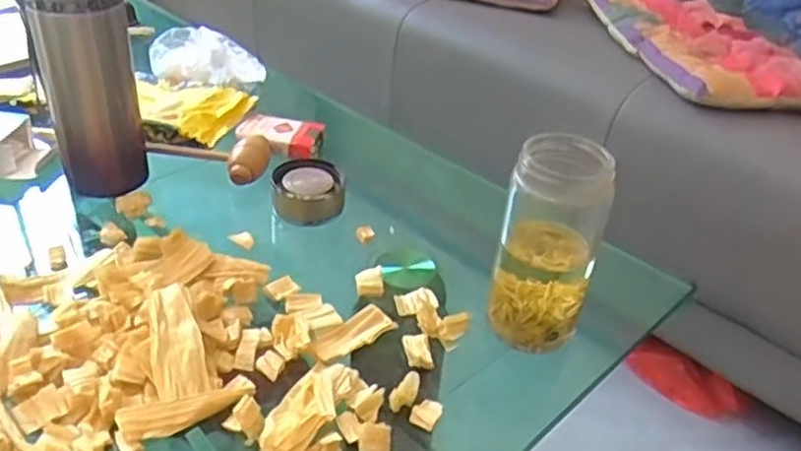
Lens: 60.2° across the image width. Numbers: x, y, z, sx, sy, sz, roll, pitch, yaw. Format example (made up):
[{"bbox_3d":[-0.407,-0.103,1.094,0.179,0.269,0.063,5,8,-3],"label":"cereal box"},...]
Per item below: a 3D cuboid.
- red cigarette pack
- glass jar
[{"bbox_3d":[-0.127,-0.099,0.745,0.091,0.021,0.052,14,36,11],"label":"red cigarette pack"},{"bbox_3d":[0.109,0.014,0.501,0.068,0.145,0.068,17,37,15],"label":"glass jar"}]

